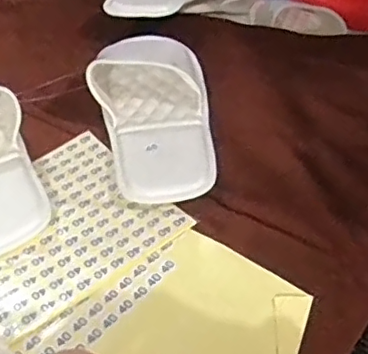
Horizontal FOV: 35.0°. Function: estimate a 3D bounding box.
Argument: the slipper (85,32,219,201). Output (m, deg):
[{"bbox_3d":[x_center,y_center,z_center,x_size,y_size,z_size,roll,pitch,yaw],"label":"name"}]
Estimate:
[{"bbox_3d":[-0.030,-0.067,0.516,0.100,0.050,0.224,-6,42,0],"label":"slipper"}]

